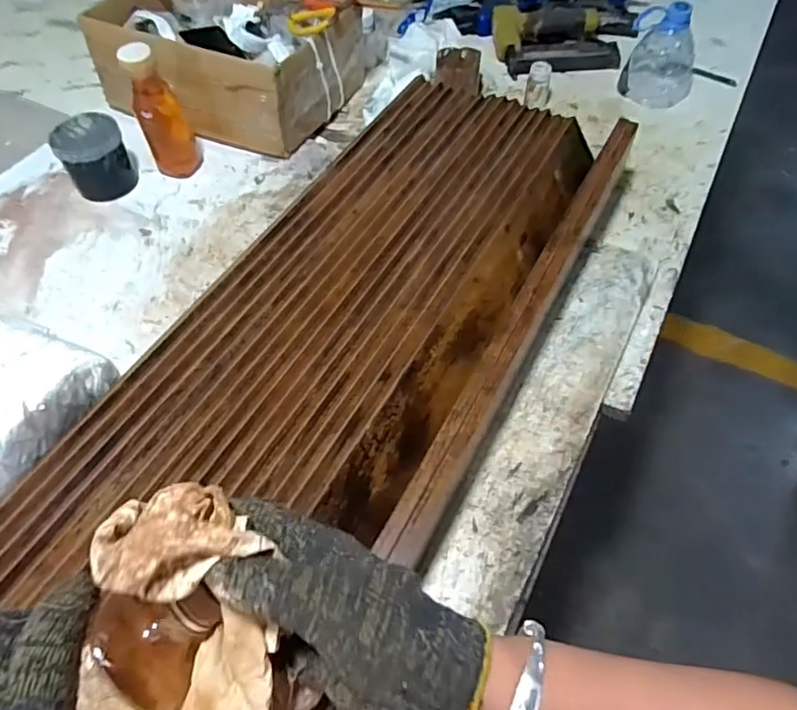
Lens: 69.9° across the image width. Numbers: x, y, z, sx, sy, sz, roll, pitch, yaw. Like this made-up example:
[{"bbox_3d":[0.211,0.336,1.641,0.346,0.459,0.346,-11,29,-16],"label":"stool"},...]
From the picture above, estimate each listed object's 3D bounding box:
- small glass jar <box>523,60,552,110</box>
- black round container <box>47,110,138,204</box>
[{"bbox_3d":[0.205,-0.395,0.840,0.032,0.060,0.027,15,58,10],"label":"small glass jar"},{"bbox_3d":[-0.383,-0.250,0.724,0.077,0.072,0.076,0,57,0],"label":"black round container"}]

